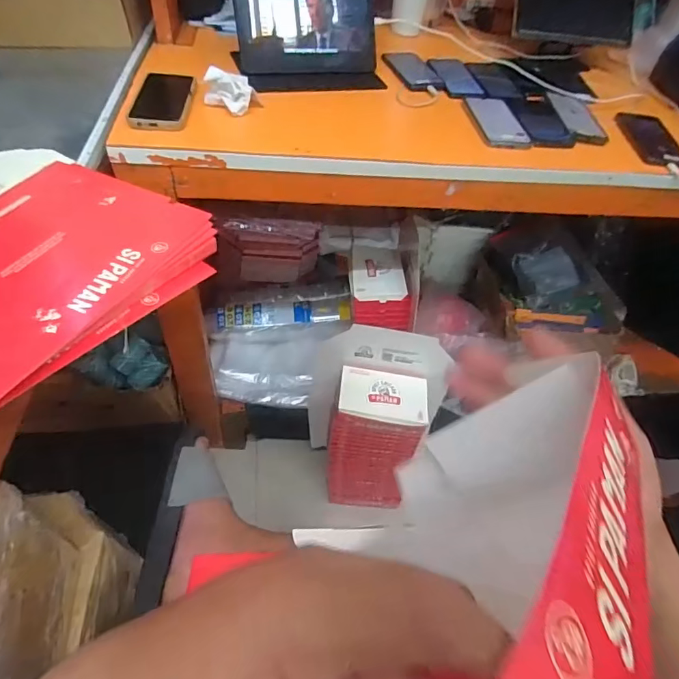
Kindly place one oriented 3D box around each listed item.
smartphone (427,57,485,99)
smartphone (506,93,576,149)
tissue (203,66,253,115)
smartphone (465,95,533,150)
[{"bbox_3d":[0.234,-0.519,0.922,0.078,0.010,0.192,-1,50,-8],"label":"smartphone"},{"bbox_3d":[0.355,-0.393,0.819,0.081,0.010,0.180,1,50,-6],"label":"smartphone"},{"bbox_3d":[-0.172,-0.386,0.718,0.072,0.050,0.057,-11,52,-15],"label":"tissue"},{"bbox_3d":[0.274,-0.382,0.803,0.086,0.006,0.190,1,50,-6],"label":"smartphone"}]

